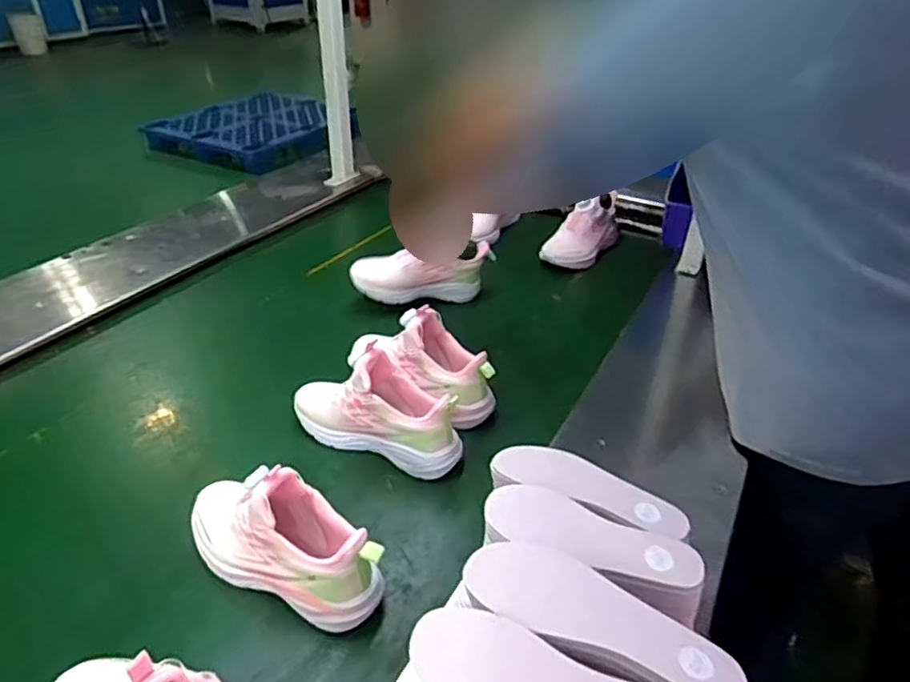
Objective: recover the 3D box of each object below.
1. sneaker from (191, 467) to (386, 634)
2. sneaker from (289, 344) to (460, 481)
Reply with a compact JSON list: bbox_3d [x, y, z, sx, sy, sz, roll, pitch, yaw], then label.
[{"bbox_3d":[-0.185,0.200,0.658,0.239,0.143,0.082,17,40,19],"label":"sneaker"},{"bbox_3d":[-0.099,0.077,0.821,0.230,0.133,0.086,16,39,18],"label":"sneaker"}]

